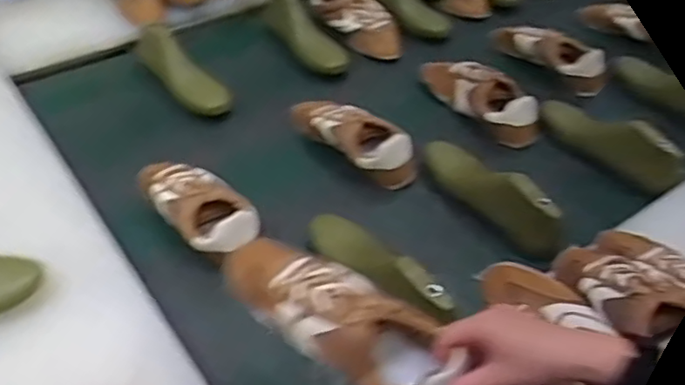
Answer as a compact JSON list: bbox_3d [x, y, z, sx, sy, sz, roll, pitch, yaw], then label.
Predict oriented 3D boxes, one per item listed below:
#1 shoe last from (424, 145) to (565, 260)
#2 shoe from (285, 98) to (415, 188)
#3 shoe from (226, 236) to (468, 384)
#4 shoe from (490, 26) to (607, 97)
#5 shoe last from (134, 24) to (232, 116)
[{"bbox_3d":[0.219,-0.004,0.962,0.064,0.074,0.245,-21,49,-23],"label":"shoe last"},{"bbox_3d":[0.010,-0.096,1.063,0.255,0.075,0.100,33,52,27],"label":"shoe"},{"bbox_3d":[0.000,0.115,0.587,0.230,0.080,0.082,31,49,14],"label":"shoe"},{"bbox_3d":[0.401,-0.286,1.306,0.077,0.072,0.261,-26,49,-28],"label":"shoe"},{"bbox_3d":[-0.273,-0.214,1.161,0.079,0.063,0.270,-29,53,-29],"label":"shoe last"}]

